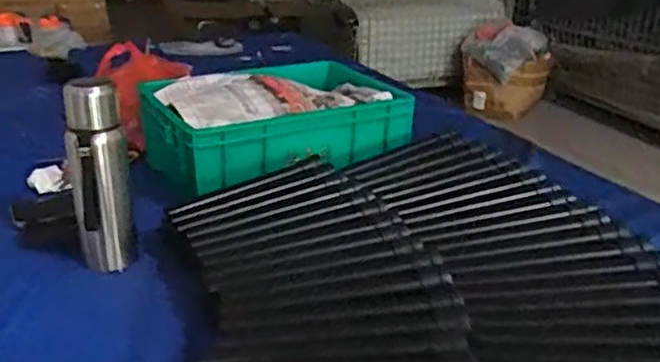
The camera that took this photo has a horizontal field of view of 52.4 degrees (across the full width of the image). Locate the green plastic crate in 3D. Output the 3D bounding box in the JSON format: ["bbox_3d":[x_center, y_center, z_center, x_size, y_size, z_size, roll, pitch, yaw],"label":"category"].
[{"bbox_3d":[-0.088,-0.115,1.196,0.443,0.124,0.345,-13,26,-28],"label":"green plastic crate"}]

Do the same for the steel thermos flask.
[{"bbox_3d":[-0.289,-0.007,0.840,0.068,0.227,0.075,-4,23,-11],"label":"steel thermos flask"}]

